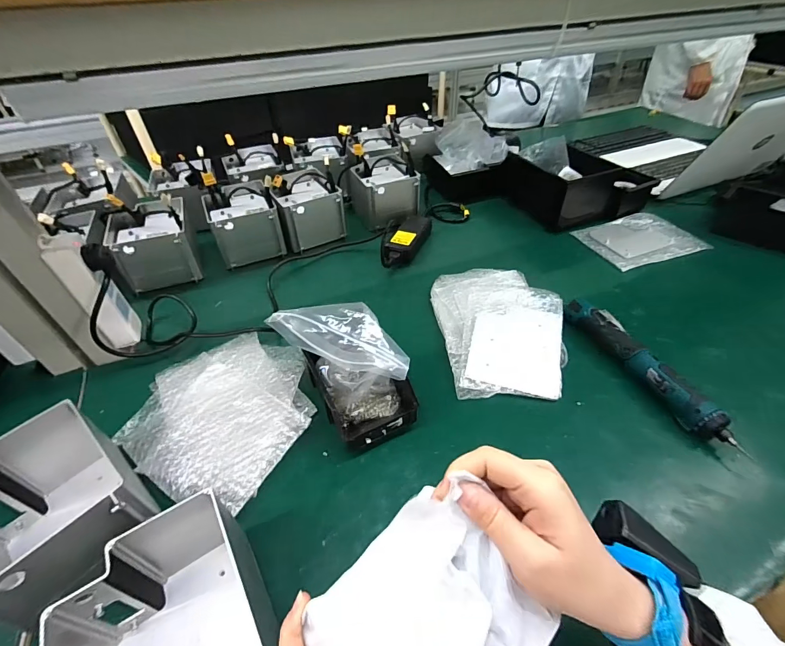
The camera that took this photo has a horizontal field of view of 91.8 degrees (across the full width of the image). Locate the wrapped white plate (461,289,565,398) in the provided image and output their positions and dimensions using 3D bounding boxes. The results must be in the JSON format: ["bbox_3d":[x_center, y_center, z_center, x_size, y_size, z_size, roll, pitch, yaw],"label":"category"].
[{"bbox_3d":[0.185,0.021,0.579,0.145,0.009,0.190,6,56,8],"label":"wrapped white plate"}]

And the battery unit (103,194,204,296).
[{"bbox_3d":[-0.458,-0.158,0.743,0.135,0.104,0.171,-18,45,-15],"label":"battery unit"}]

